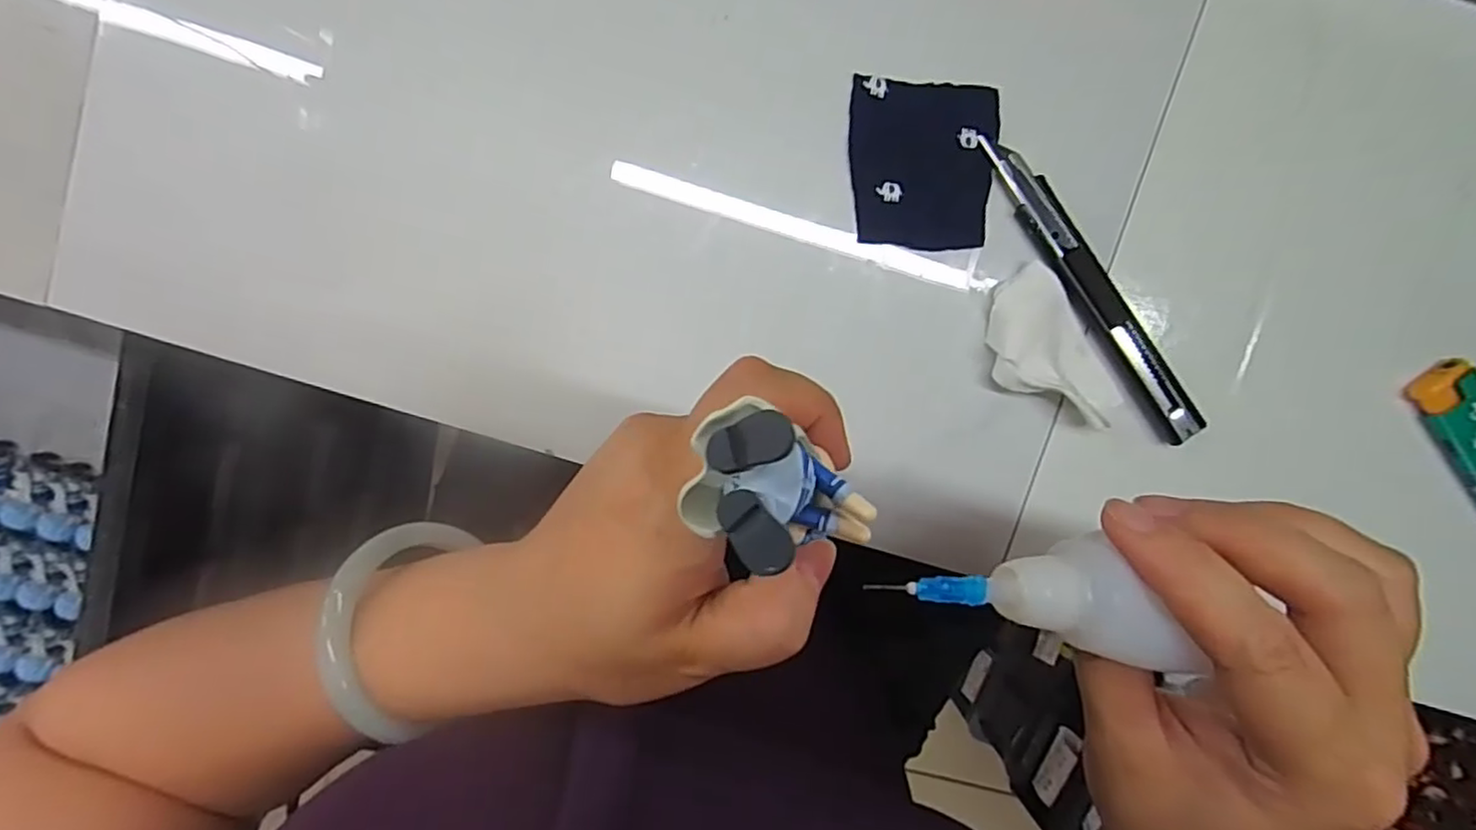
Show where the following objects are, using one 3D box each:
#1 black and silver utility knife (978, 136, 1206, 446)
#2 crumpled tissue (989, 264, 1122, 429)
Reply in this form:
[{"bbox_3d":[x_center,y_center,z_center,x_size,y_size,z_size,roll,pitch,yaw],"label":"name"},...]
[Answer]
[{"bbox_3d":[0.142,-0.049,0.268,0.015,0.011,0.141,-36,98,3],"label":"black and silver utility knife"},{"bbox_3d":[0.123,-0.022,0.268,0.040,0.017,0.066,-37,98,3],"label":"crumpled tissue"}]

